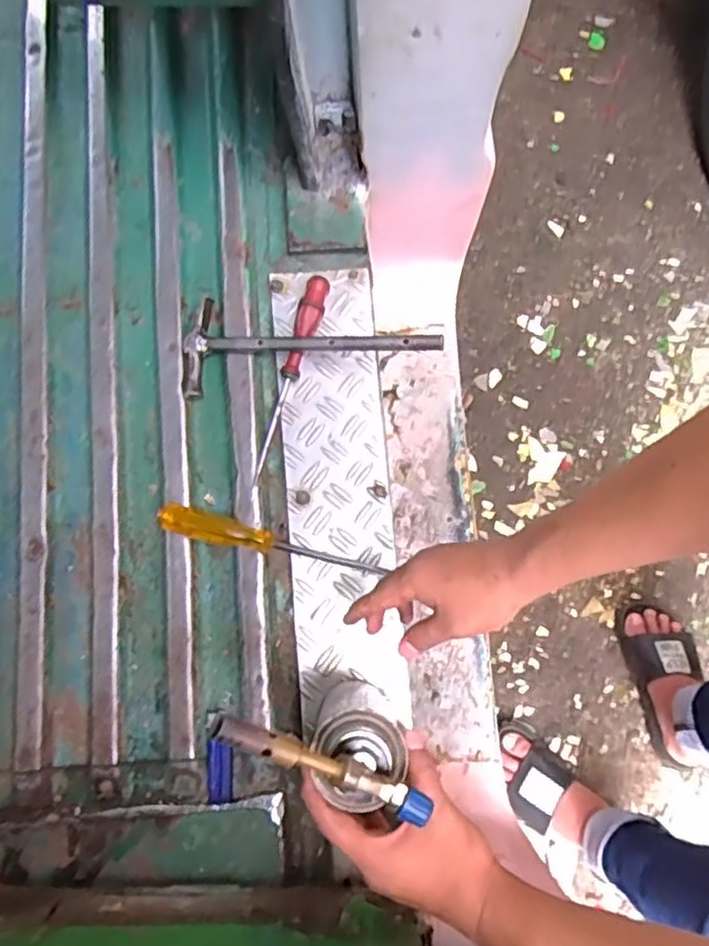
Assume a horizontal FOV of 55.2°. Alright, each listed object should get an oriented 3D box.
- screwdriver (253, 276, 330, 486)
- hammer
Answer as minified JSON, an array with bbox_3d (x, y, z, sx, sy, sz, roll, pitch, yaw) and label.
[{"bbox_3d":[-0.065,-0.094,0.676,0.024,0.024,0.212,17,90,4],"label":"screwdriver"},{"bbox_3d":[-0.045,-0.124,0.659,0.255,0.023,0.094,0,71,11],"label":"hammer"}]

